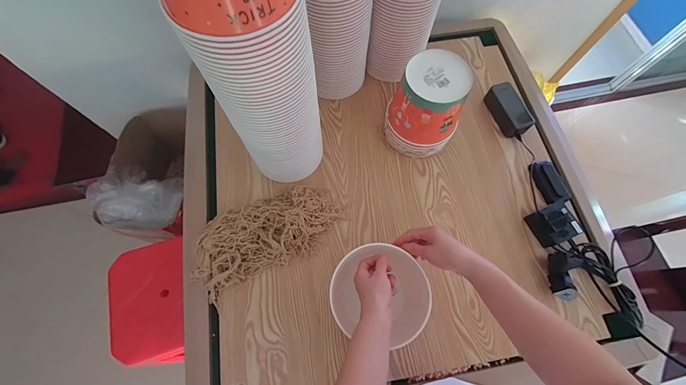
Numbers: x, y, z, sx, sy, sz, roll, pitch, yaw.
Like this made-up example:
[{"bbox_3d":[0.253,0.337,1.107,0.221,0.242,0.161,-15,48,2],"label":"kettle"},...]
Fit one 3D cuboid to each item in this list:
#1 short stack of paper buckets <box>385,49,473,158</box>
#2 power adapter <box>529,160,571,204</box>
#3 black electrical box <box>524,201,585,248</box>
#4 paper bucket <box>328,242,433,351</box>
[{"bbox_3d":[0.180,-0.185,0.653,0.144,0.191,0.139,21,71,7],"label":"short stack of paper buckets"},{"bbox_3d":[0.473,-0.023,0.682,0.043,0.033,0.104,-16,71,-6],"label":"power adapter"},{"bbox_3d":[0.454,0.068,0.633,0.076,0.061,0.078,-24,72,-9],"label":"black electrical box"},{"bbox_3d":[0.063,0.173,0.543,0.166,0.132,0.146,0,70,0],"label":"paper bucket"}]

